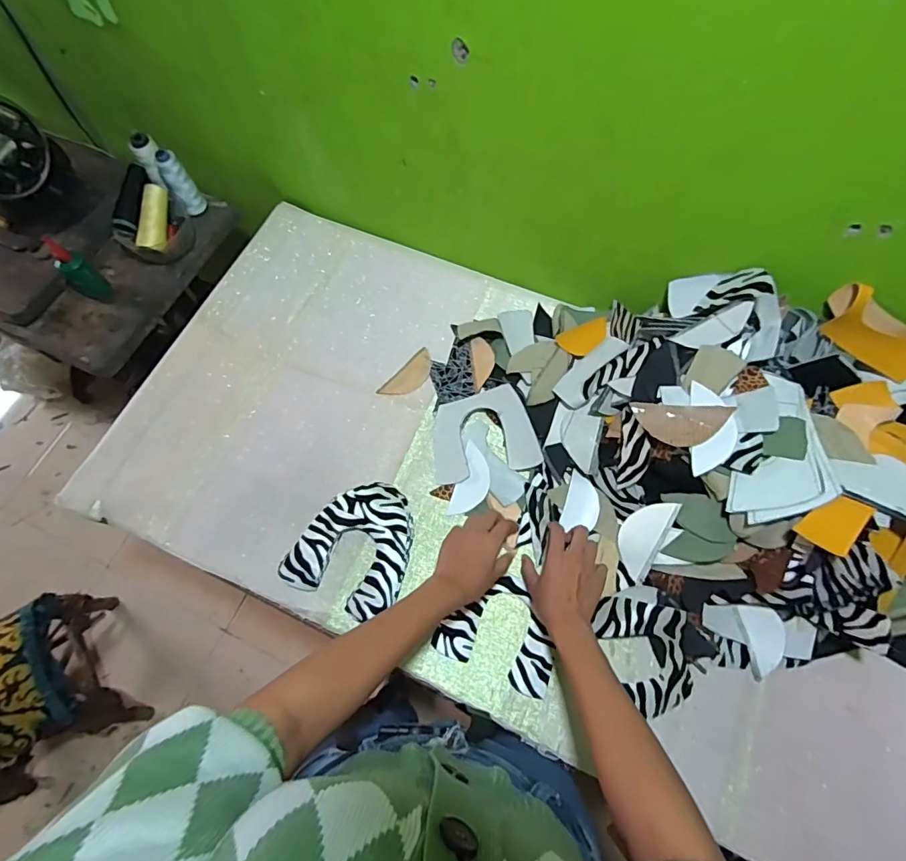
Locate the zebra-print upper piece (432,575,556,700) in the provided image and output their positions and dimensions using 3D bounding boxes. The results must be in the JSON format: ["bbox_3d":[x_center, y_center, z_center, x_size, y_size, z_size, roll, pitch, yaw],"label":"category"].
[{"bbox_3d":[0.064,0.251,0.628,0.145,0.009,0.120,22,70,10],"label":"zebra-print upper piece"}]

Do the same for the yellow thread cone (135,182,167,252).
[{"bbox_3d":[-0.509,-0.362,0.839,0.037,0.040,0.109,6,90,4],"label":"yellow thread cone"}]

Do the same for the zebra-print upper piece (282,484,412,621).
[{"bbox_3d":[-0.128,0.151,0.669,0.154,0.023,0.168,23,70,10],"label":"zebra-print upper piece"}]

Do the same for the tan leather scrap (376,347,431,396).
[{"bbox_3d":[-0.067,-0.083,0.772,0.044,0.004,0.100,42,79,18],"label":"tan leather scrap"}]

